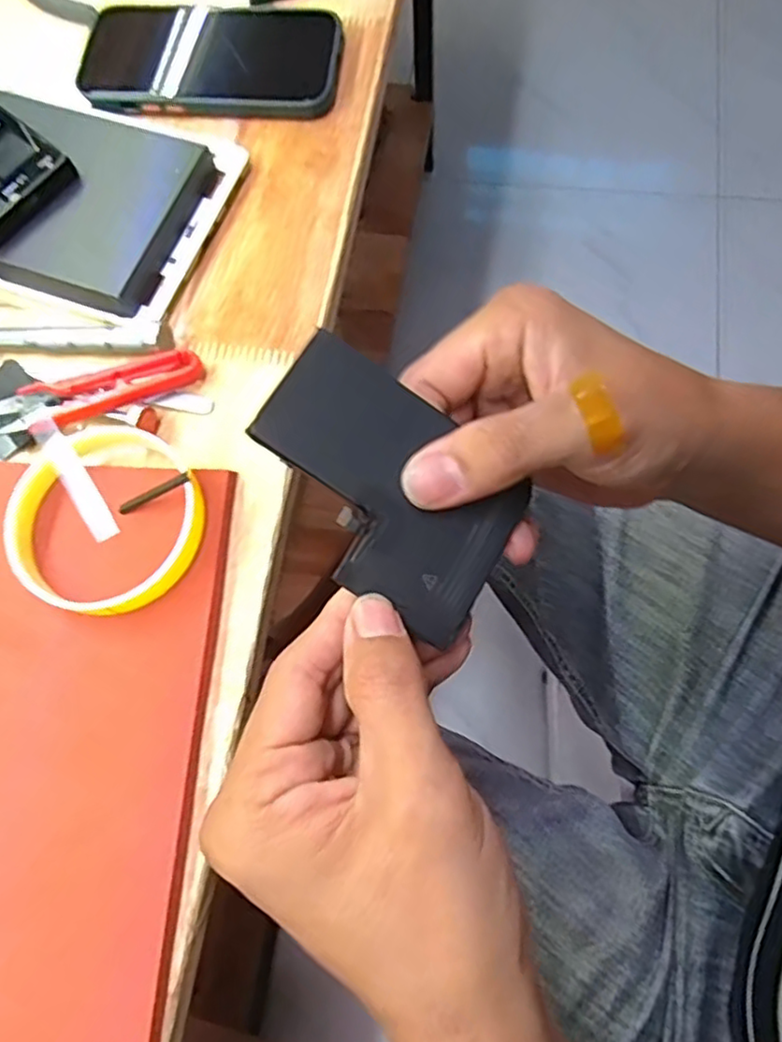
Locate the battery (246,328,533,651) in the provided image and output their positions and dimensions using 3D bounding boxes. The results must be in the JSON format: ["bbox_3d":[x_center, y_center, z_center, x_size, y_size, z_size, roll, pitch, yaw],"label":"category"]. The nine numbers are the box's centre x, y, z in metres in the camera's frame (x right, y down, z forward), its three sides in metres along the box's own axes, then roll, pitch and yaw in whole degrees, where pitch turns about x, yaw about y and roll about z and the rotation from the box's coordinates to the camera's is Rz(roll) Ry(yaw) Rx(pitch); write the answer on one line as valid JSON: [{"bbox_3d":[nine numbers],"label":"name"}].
[{"bbox_3d":[-0.002,-0.011,0.209,0.089,0.004,0.062,35,73,-9],"label":"battery"}]

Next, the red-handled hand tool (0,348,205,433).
[{"bbox_3d":[-0.140,-0.059,0.308,0.100,0.021,0.027,-20,72,-2],"label":"red-handled hand tool"}]

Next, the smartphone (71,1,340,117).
[{"bbox_3d":[-0.108,-0.267,0.376,0.154,0.013,0.073,4,73,6],"label":"smartphone"}]

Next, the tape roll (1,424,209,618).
[{"bbox_3d":[-0.124,-0.001,0.286,0.078,0.020,0.082,-1,72,4],"label":"tape roll"}]

